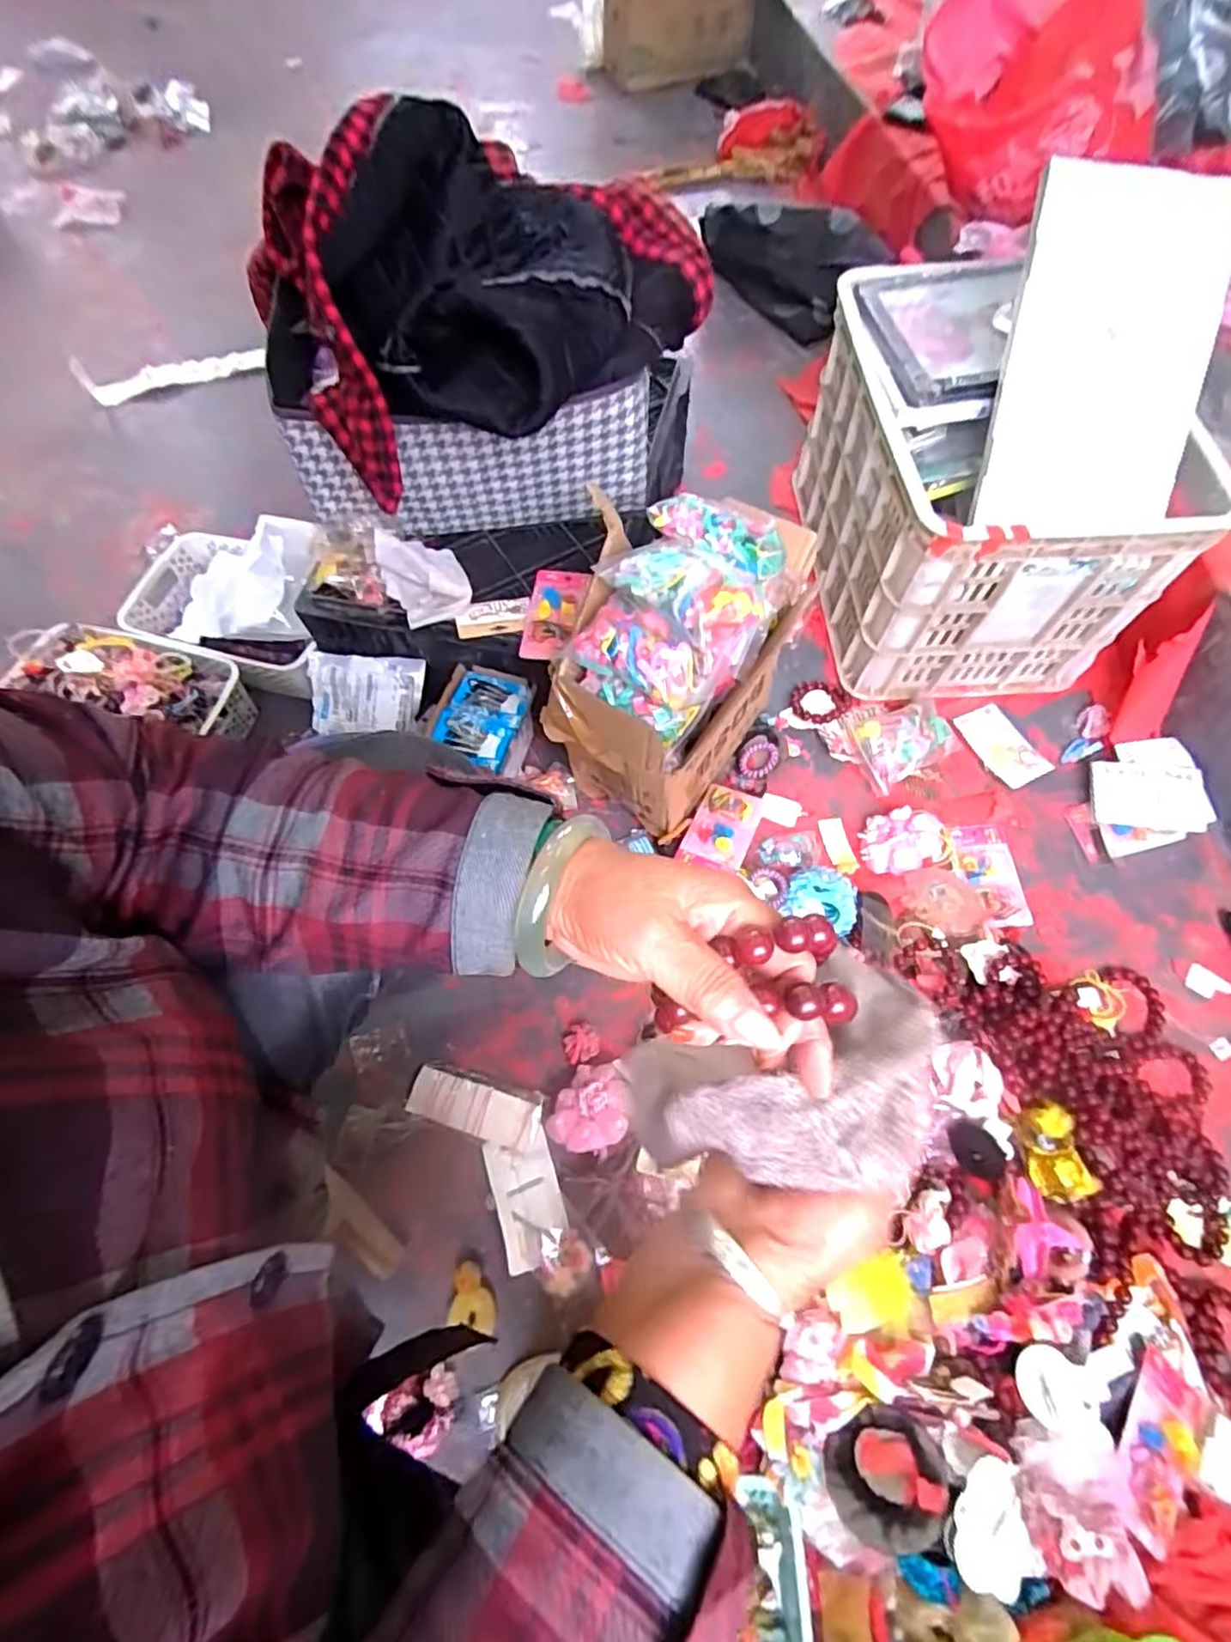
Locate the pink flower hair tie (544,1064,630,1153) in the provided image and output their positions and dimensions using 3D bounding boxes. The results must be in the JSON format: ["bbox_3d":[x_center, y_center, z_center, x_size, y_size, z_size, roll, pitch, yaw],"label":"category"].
[{"bbox_3d":[-0.024,0.310,0.710,0.075,0.045,0.089,25,68,12],"label":"pink flower hair tie"}]

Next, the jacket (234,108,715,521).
[{"bbox_3d":[-0.115,-0.524,0.634,0.260,0.181,0.394,38,71,17],"label":"jacket"}]

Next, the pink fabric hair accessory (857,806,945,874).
[{"bbox_3d":[0.366,0.024,0.838,0.112,0.033,0.085,-12,65,-4],"label":"pink fabric hair accessory"}]

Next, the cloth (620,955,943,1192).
[{"bbox_3d":[0.083,0.130,0.320,0.143,0.099,0.088,-22,66,-9],"label":"cloth"}]

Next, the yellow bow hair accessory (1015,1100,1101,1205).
[{"bbox_3d":[0.434,0.330,0.653,0.047,0.031,0.084,-12,65,-4],"label":"yellow bow hair accessory"}]

